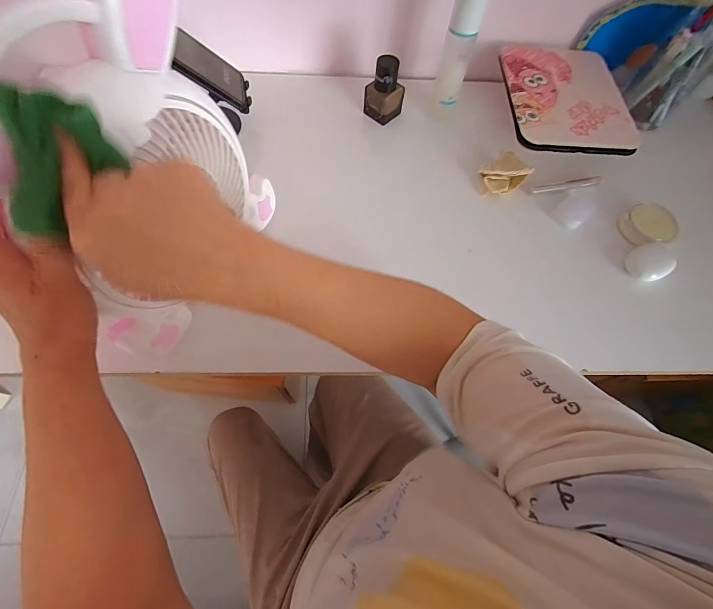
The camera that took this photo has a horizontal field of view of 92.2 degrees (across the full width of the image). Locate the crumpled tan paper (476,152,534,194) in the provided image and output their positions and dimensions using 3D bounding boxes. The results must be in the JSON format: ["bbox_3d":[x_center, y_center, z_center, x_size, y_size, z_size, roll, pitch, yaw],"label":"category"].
[{"bbox_3d":[0.210,-0.188,0.495,0.058,0.039,0.053,-29,71,-15],"label":"crumpled tan paper"}]

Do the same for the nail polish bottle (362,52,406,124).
[{"bbox_3d":[0.045,-0.336,0.535,0.055,0.085,0.042,-37,73,-17],"label":"nail polish bottle"}]

